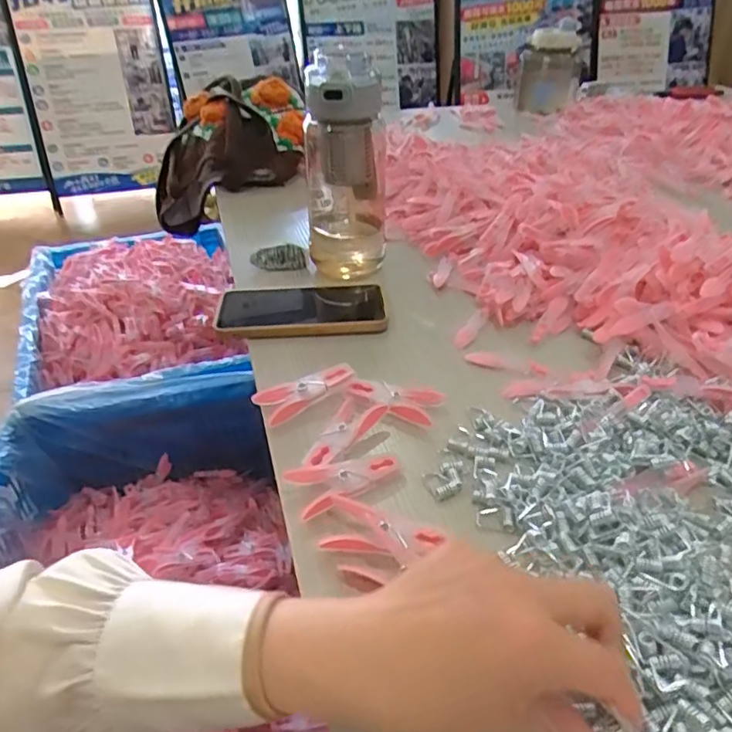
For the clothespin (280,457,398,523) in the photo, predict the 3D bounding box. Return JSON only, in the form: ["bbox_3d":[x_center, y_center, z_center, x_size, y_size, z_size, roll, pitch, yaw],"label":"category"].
[{"bbox_3d":[-0.013,0.072,0.382,0.072,0.008,0.032,-16,52,-23],"label":"clothespin"}]

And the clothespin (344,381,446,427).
[{"bbox_3d":[0.022,0.026,0.453,0.073,0.015,0.034,12,37,3],"label":"clothespin"}]

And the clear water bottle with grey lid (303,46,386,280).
[{"bbox_3d":[-0.023,-0.197,0.587,0.082,0.203,0.090,-2,37,-1],"label":"clear water bottle with grey lid"}]

